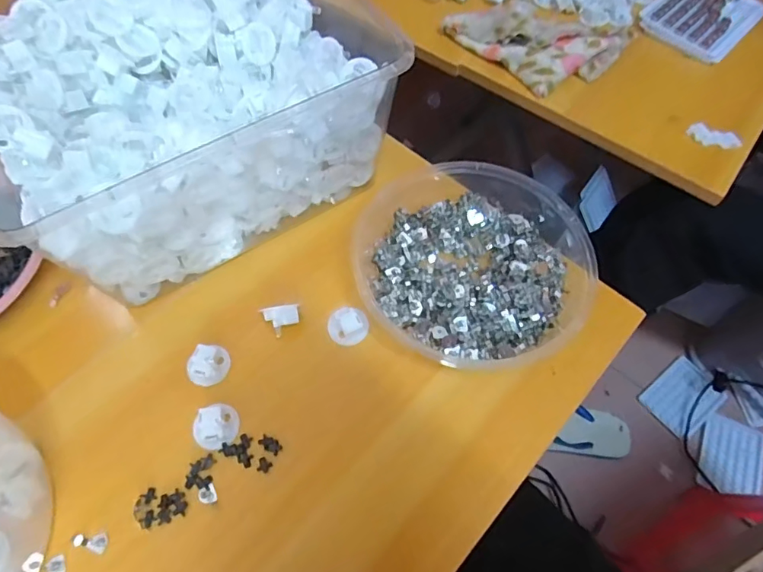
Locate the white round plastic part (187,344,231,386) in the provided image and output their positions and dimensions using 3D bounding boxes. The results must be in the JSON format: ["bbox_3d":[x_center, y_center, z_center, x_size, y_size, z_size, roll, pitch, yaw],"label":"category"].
[{"bbox_3d":[-0.133,0.061,0.385,0.030,0.012,0.029,-3,63,-2],"label":"white round plastic part"}]

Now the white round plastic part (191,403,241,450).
[{"bbox_3d":[-0.121,0.103,0.365,0.032,0.012,0.029,-16,64,-9],"label":"white round plastic part"}]

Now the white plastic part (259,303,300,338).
[{"bbox_3d":[-0.079,0.026,0.404,0.029,0.026,0.019,-17,65,-9],"label":"white plastic part"}]

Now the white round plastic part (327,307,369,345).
[{"bbox_3d":[-0.027,0.032,0.407,0.031,0.009,0.029,0,63,-1],"label":"white round plastic part"}]

